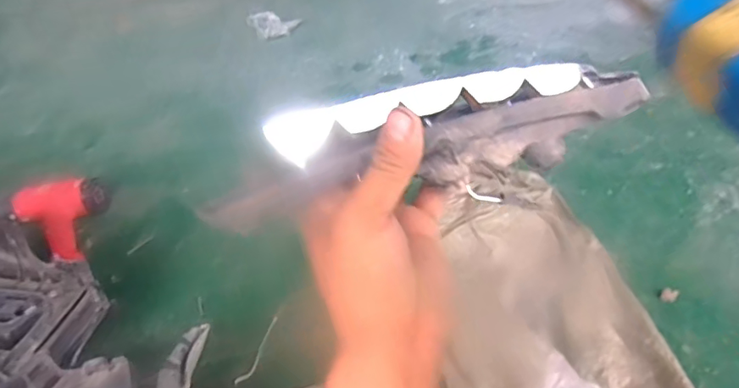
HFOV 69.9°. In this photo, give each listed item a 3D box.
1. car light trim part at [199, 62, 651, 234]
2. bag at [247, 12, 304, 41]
[{"bbox_3d":[0.032,-0.031,0.291,0.238,0.042,0.040,-15,45,-6],"label":"car light trim part"},{"bbox_3d":[-0.274,-0.501,1.534,0.128,0.024,0.171,-24,46,-16],"label":"bag"}]

